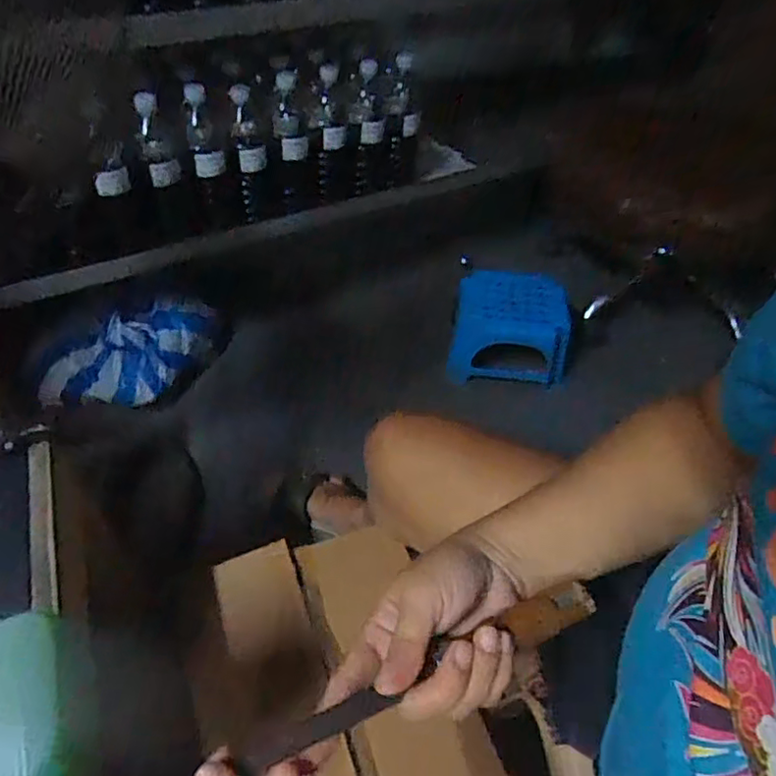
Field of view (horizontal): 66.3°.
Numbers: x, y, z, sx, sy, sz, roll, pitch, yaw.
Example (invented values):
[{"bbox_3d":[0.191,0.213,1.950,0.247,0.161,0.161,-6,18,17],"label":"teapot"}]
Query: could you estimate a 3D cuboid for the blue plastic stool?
[{"bbox_3d":[0.261,-0.143,1.284,0.242,0.142,0.225,8,48,3],"label":"blue plastic stool"}]

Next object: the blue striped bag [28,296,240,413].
[{"bbox_3d":[-0.472,-0.056,1.152,0.362,0.181,0.096,-23,53,-39],"label":"blue striped bag"}]

